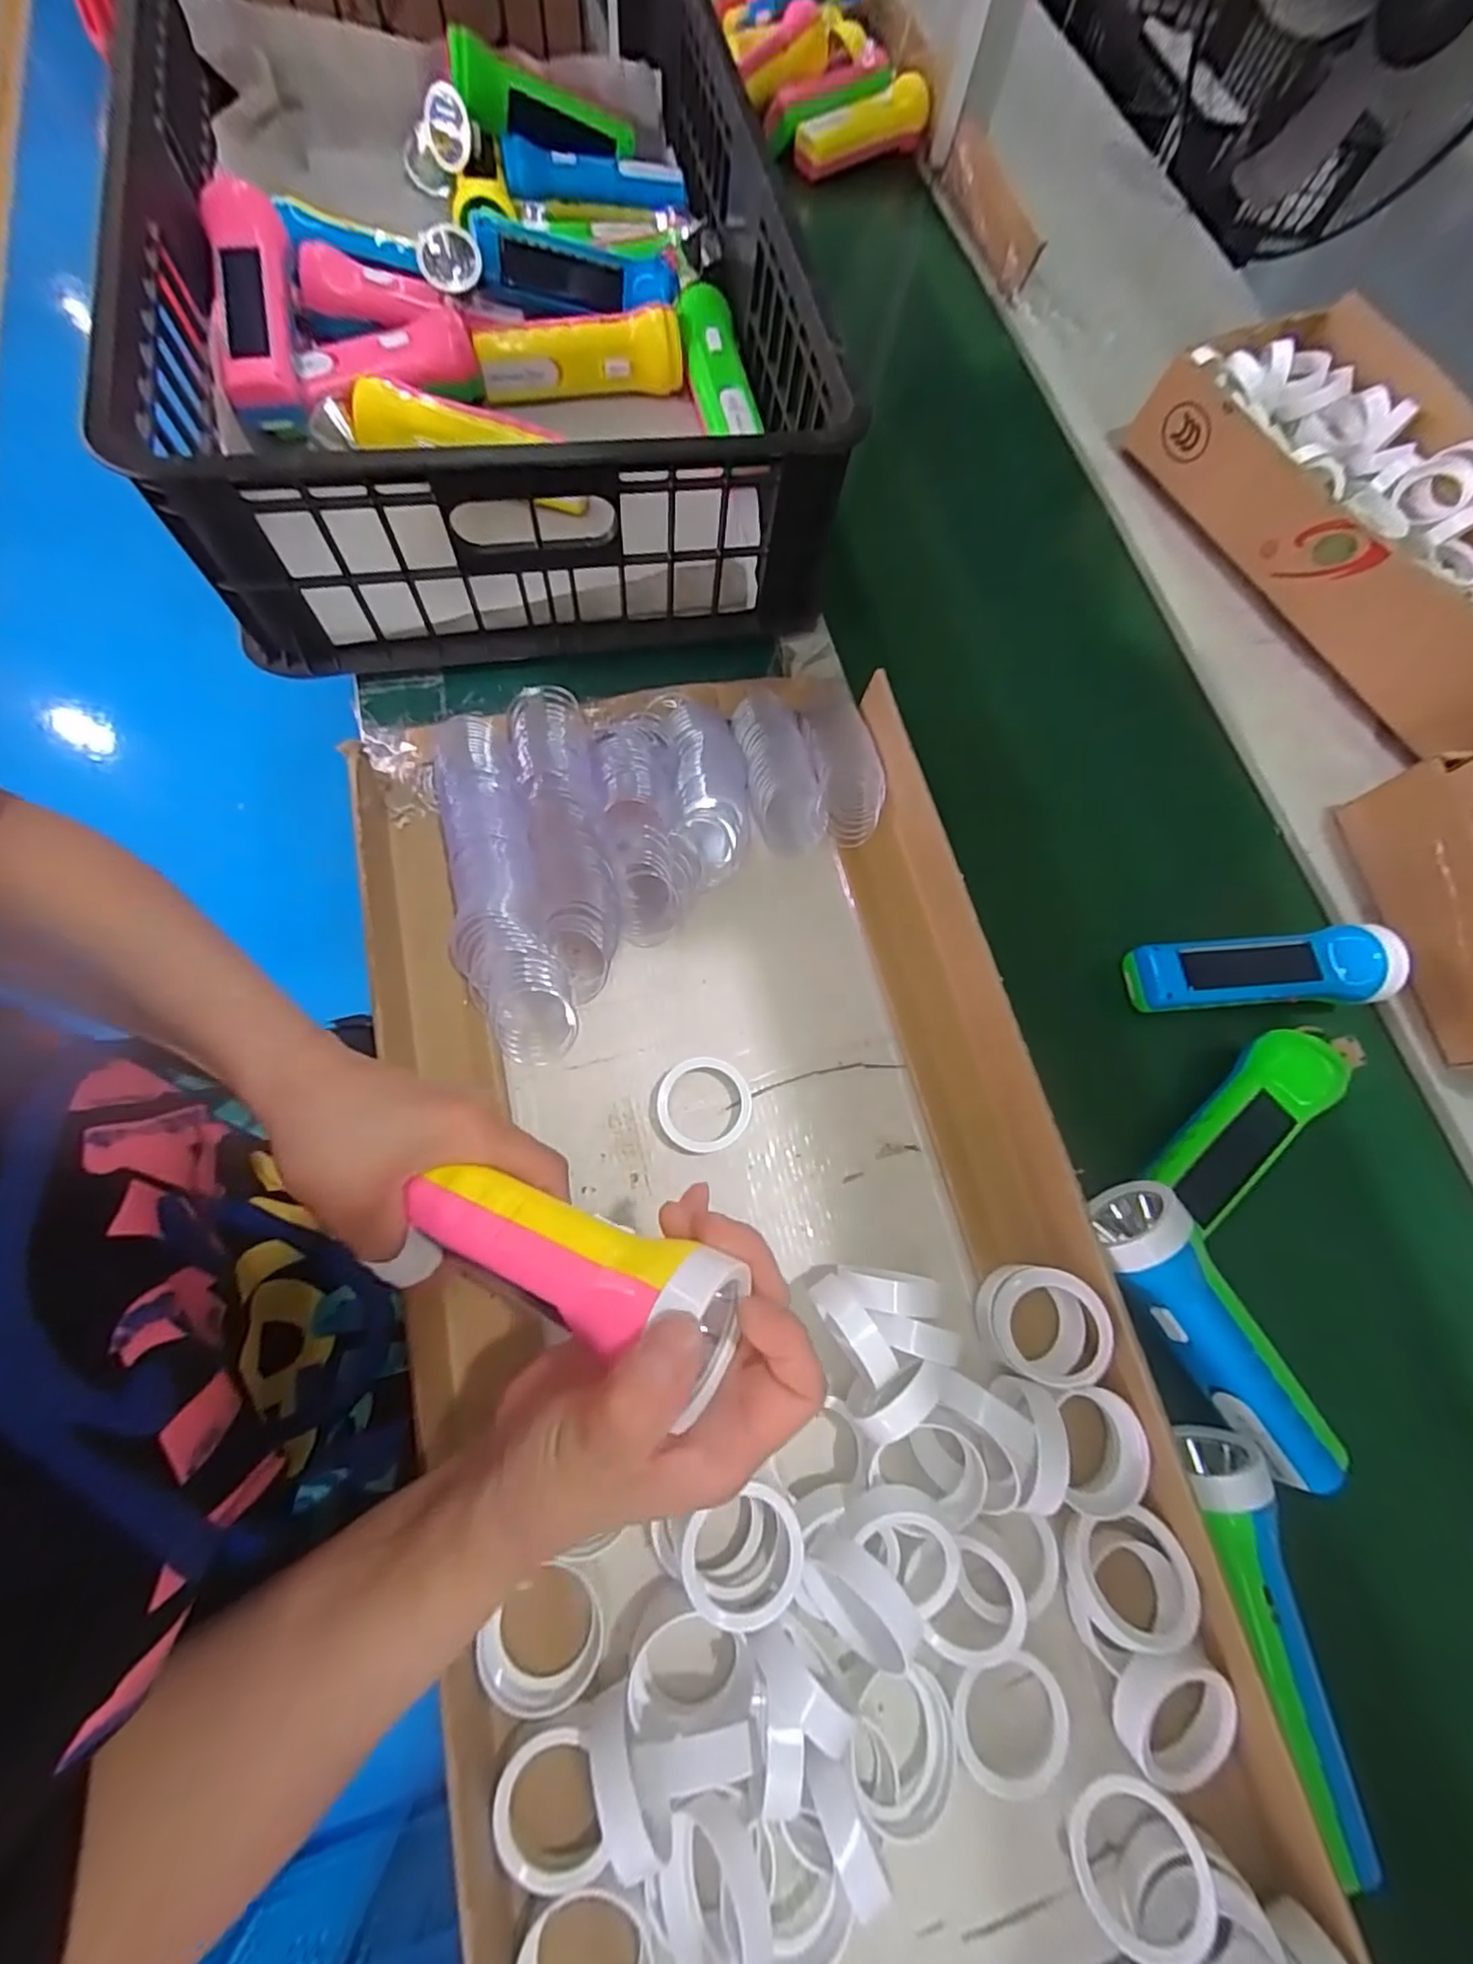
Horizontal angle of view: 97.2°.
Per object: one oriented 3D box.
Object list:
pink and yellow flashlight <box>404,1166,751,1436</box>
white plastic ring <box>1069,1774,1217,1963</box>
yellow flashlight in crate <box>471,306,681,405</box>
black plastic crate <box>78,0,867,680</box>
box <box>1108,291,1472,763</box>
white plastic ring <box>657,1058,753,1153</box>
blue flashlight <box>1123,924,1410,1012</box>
[{"bbox_3d":[-0.063,0.102,0.230,0.125,0.053,0.045,15,72,17],"label":"pink and yellow flashlight"},{"bbox_3d":[0.172,0.377,0.278,0.053,0.015,0.051,-34,52,-3],"label":"white plastic ring"},{"bbox_3d":[-0.121,-0.488,0.506,0.155,0.042,0.034,-9,74,-10],"label":"yellow flashlight in crate"},{"bbox_3d":[-0.175,-0.507,0.474,0.396,0.139,0.555,-11,74,-10],"label":"black plastic crate"},{"bbox_3d":[0.549,-0.396,0.548,0.237,0.081,0.401,-27,77,-14],"label":"box"},{"bbox_3d":[-0.018,0.071,0.373,0.052,0.016,0.052,2,72,-6],"label":"white plastic ring"},{"bbox_3d":[0.347,-0.005,0.437,0.169,0.046,0.050,-1,73,-7],"label":"blue flashlight"}]

